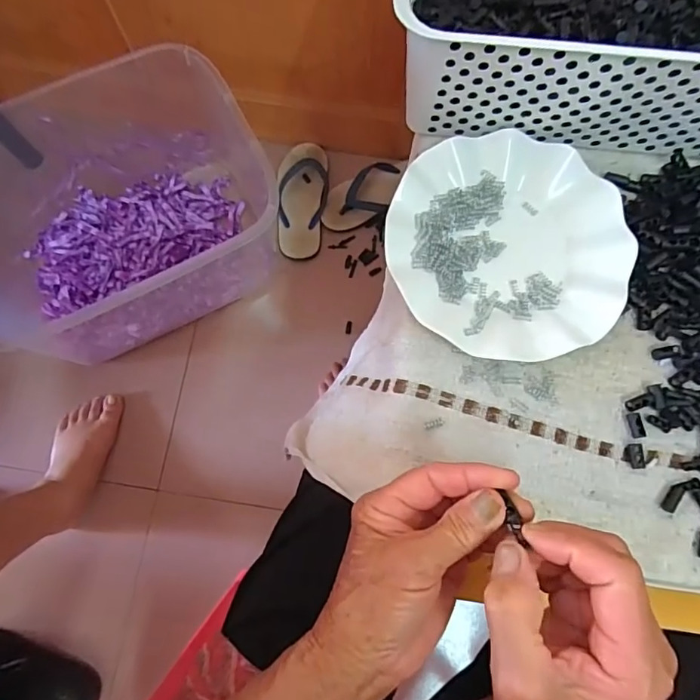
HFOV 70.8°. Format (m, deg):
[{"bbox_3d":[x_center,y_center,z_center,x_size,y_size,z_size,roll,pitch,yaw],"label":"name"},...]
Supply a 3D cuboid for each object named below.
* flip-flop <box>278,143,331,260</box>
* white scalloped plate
[{"bbox_3d":[-0.088,-0.286,0.944,0.097,0.036,0.234,-2,78,-2],"label":"flip-flop"},{"bbox_3d":[0.123,-0.082,0.384,0.181,0.021,0.179,0,77,-1],"label":"white scalloped plate"}]

